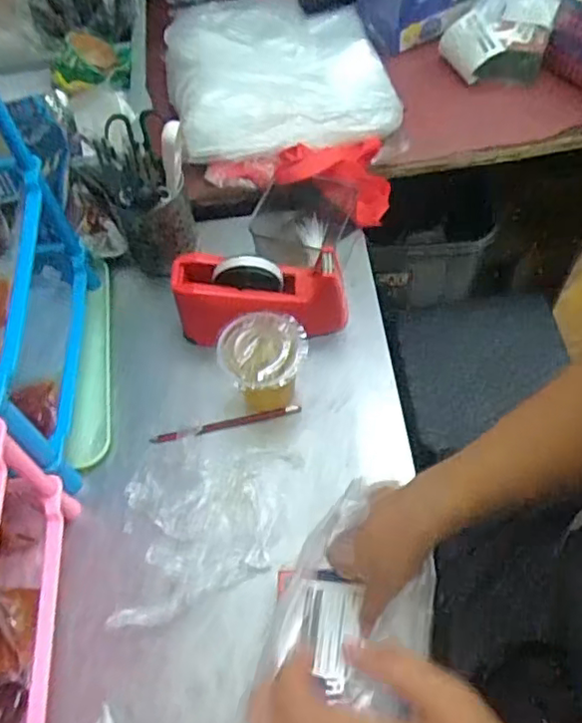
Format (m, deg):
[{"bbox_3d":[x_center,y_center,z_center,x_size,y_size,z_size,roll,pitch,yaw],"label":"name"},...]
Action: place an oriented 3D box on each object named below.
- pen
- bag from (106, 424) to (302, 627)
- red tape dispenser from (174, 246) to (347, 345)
[{"bbox_3d":[-0.075,0.073,0.718,0.174,0.008,0.009,-12,59,-4],"label":"pen"},{"bbox_3d":[-0.104,0.168,0.641,0.167,0.033,0.212,12,60,11],"label":"bag"},{"bbox_3d":[-0.035,-0.082,0.754,0.204,0.097,0.073,-4,59,2],"label":"red tape dispenser"}]

